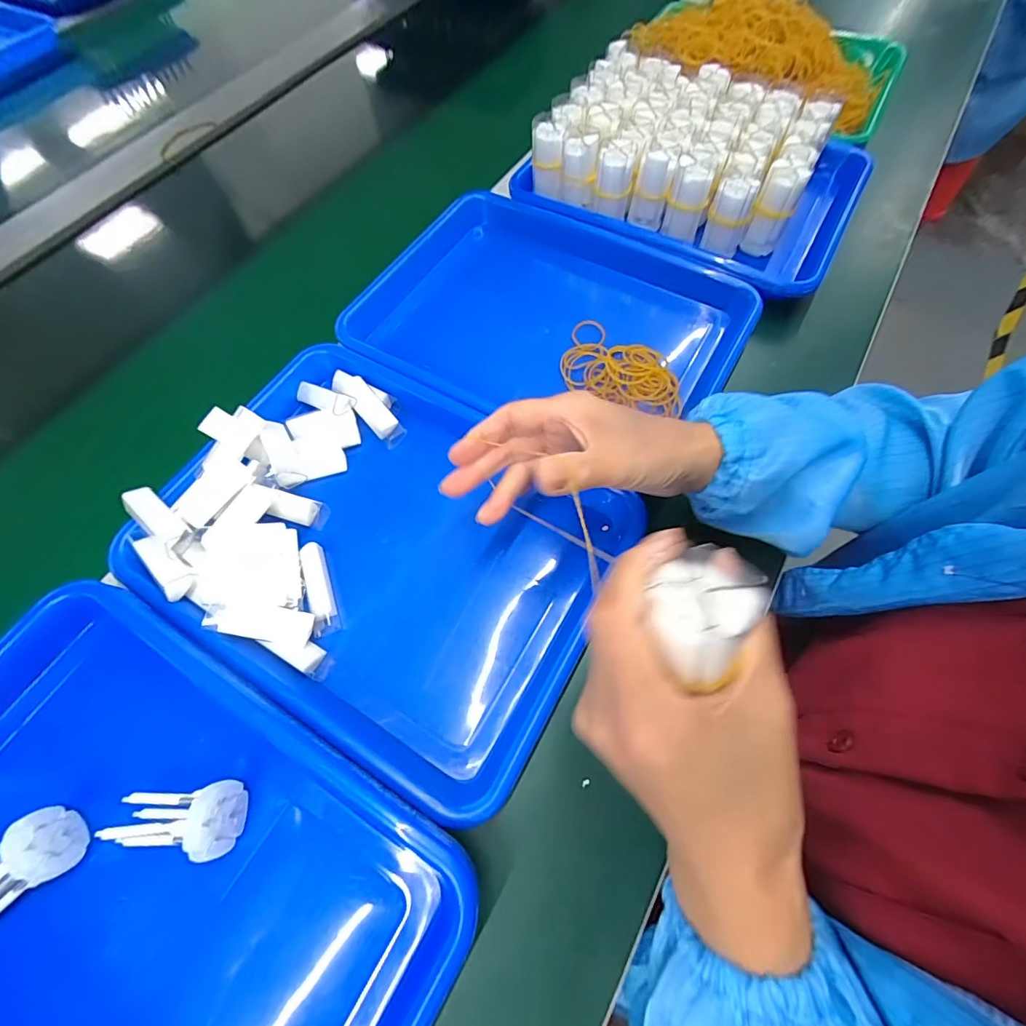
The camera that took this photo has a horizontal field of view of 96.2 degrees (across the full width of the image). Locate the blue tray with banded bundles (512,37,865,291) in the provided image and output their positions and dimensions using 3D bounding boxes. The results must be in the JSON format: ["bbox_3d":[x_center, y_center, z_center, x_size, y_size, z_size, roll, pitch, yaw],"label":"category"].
[{"bbox_3d":[0.196,-0.376,0.490,0.330,0.075,0.250,27,68,10],"label":"blue tray with banded bundles"}]

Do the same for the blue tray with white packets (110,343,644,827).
[{"bbox_3d":[-0.098,0.018,0.344,0.324,0.032,0.241,30,69,11],"label":"blue tray with white packets"}]

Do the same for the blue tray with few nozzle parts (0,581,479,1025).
[{"bbox_3d":[-0.212,0.215,0.239,0.330,0.047,0.248,29,69,10],"label":"blue tray with few nozzle parts"}]

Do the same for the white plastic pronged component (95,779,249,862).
[{"bbox_3d":[-0.187,0.165,0.253,0.068,0.027,0.033,5,66,0],"label":"white plastic pronged component"}]

